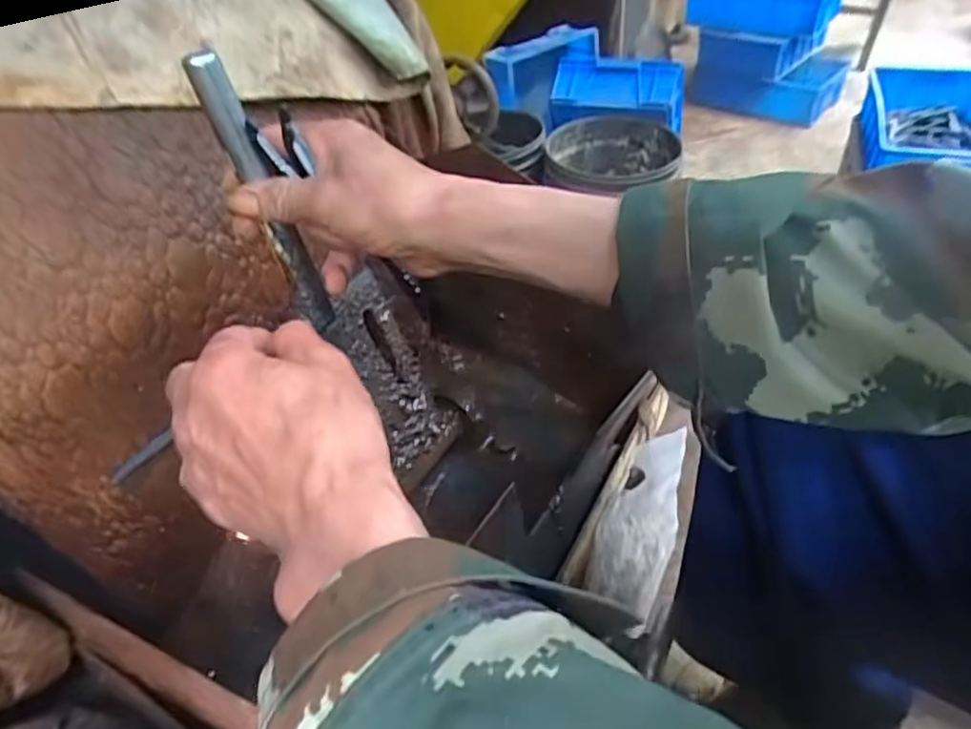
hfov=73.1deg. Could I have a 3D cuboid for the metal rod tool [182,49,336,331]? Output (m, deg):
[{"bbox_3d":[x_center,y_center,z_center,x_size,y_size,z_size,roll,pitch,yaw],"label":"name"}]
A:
[{"bbox_3d":[-0.130,-0.096,0.394,0.018,0.172,0.015,14,45,38],"label":"metal rod tool"}]

